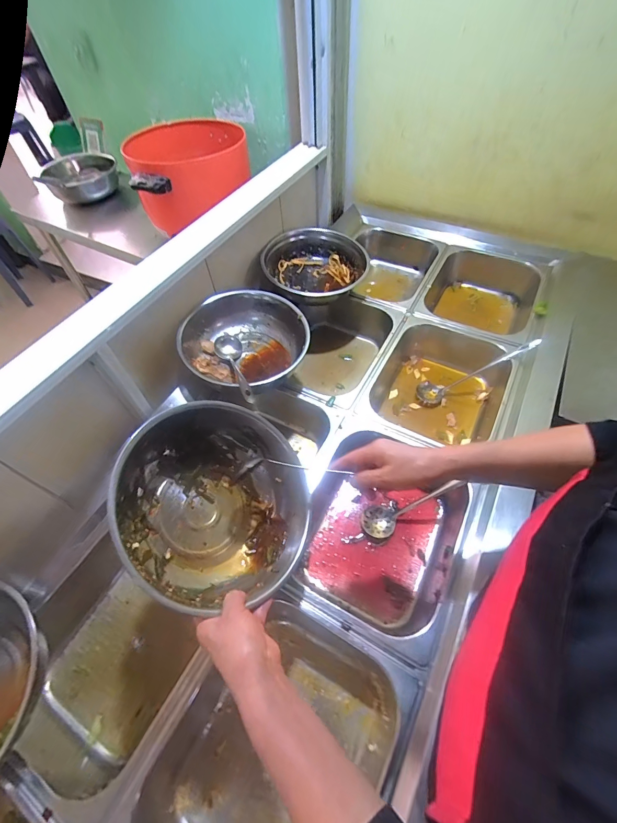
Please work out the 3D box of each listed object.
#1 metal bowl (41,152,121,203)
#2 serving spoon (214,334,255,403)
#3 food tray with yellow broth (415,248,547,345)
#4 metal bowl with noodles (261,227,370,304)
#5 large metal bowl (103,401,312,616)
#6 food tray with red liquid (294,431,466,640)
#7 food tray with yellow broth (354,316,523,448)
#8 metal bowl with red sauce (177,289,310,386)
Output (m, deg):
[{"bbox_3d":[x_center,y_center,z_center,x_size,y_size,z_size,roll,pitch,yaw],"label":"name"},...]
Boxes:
[{"bbox_3d":[-0.779,-0.810,1.253,0.238,0.094,0.222,-24,57,-14],"label":"metal bowl"},{"bbox_3d":[-0.142,-0.082,0.716,0.057,0.052,0.259,-19,39,-11],"label":"serving spoon"},{"bbox_3d":[0.442,-0.263,0.963,0.272,0.154,0.310,24,59,18],"label":"food tray with yellow broth"},{"bbox_3d":[0.013,-0.354,0.901,0.239,0.097,0.243,-1,55,2],"label":"metal bowl with noodles"},{"bbox_3d":[-0.128,0.121,0.500,0.259,0.110,0.266,17,59,-26],"label":"large metal bowl"},{"bbox_3d":[0.123,0.206,0.630,0.252,0.106,0.270,21,58,17],"label":"food tray with red liquid"},{"bbox_3d":[0.281,-0.039,0.798,0.275,0.115,0.324,26,60,19],"label":"food tray with yellow broth"},{"bbox_3d":[-0.126,-0.135,0.745,0.247,0.115,0.229,-1,55,2],"label":"metal bowl with red sauce"}]

